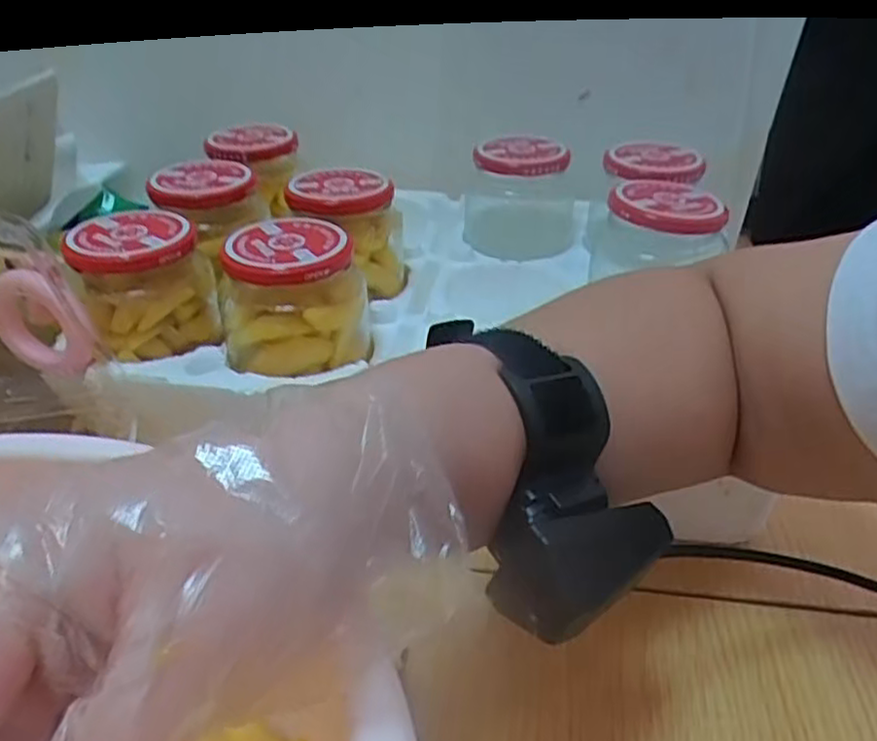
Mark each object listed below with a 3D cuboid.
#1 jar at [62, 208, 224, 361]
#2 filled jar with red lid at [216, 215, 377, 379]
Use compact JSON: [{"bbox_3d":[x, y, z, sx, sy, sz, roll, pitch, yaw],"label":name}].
[{"bbox_3d":[-0.168,-0.052,0.419,0.072,0.064,0.064,-11,36,-17],"label":"jar"},{"bbox_3d":[-0.082,-0.043,0.408,0.080,0.063,0.063,-8,35,-12],"label":"filled jar with red lid"}]

